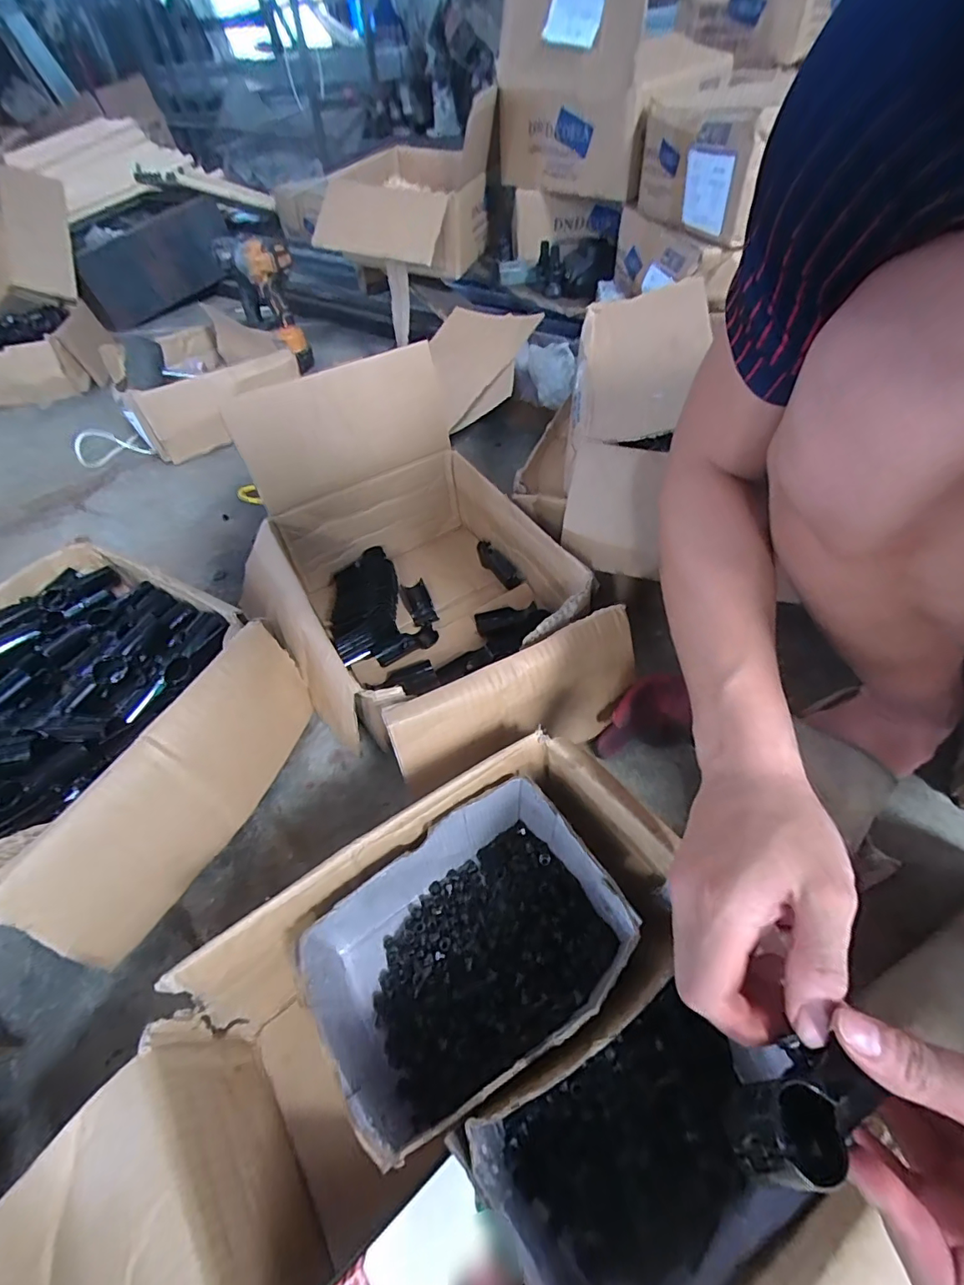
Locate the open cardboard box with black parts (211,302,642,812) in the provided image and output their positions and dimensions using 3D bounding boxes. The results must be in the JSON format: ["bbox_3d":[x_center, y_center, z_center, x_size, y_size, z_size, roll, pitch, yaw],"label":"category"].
[{"bbox_3d":[-0.077,-0.083,0.564,0.313,0.269,0.424,-23,51,-14],"label":"open cardboard box with black parts"}]

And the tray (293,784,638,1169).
[{"bbox_3d":[-0.014,0.229,0.382,0.217,0.104,0.164,-26,52,-17],"label":"tray"}]

